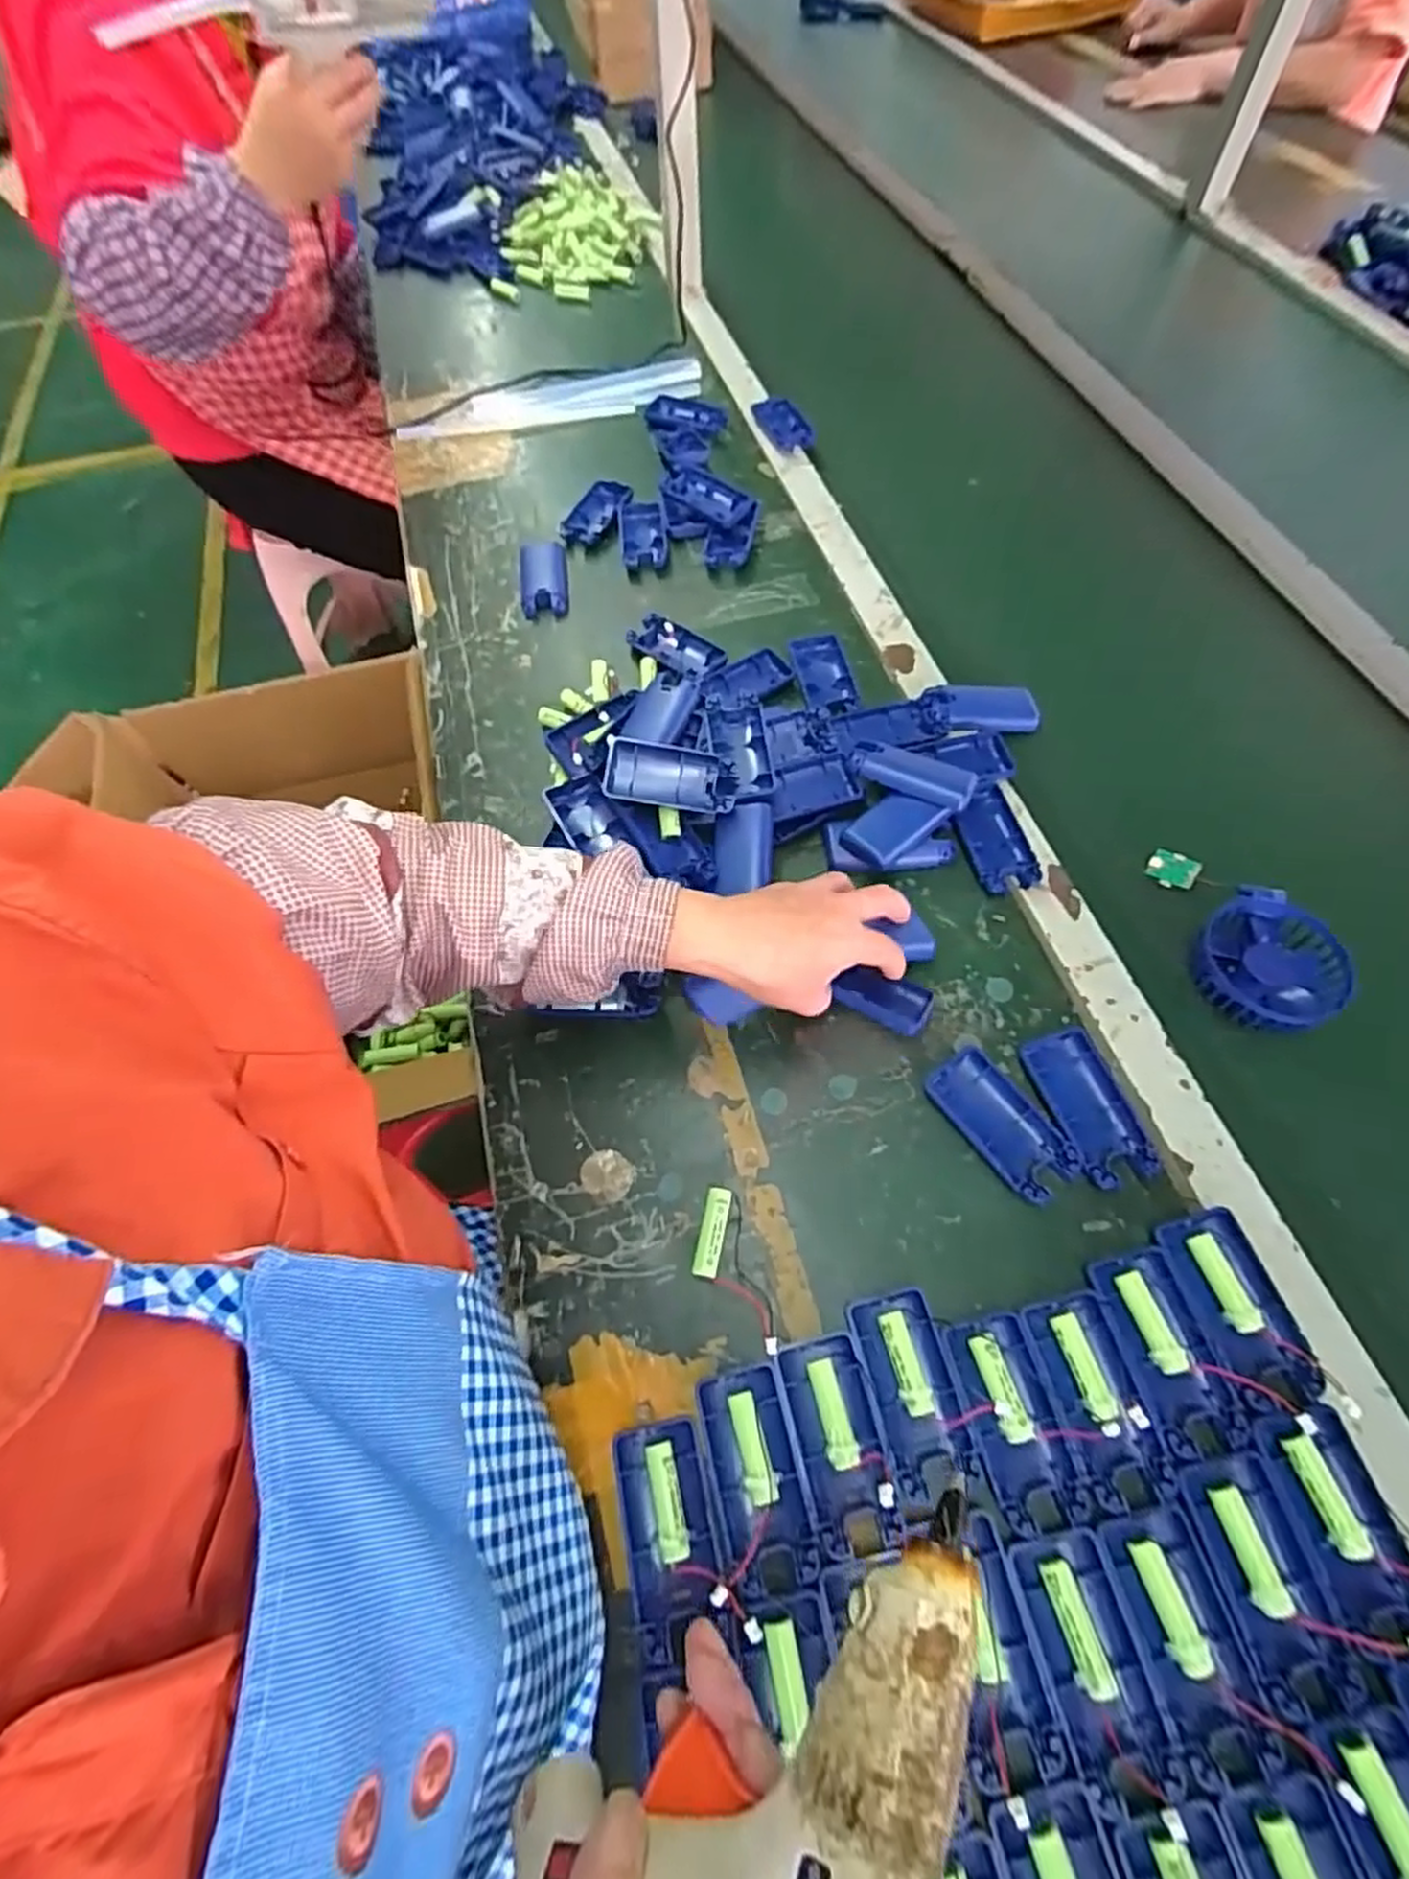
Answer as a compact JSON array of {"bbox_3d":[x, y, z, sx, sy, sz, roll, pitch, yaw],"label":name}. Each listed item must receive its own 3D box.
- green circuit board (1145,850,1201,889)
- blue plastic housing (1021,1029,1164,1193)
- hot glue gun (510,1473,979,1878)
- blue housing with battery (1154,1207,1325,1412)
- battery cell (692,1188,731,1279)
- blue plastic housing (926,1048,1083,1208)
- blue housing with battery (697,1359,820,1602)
[{"bbox_3d":[0.334,-0.049,0.548,0.032,0.005,0.024,30,106,33],"label":"green circuit board"},{"bbox_3d":[0.230,0.100,0.461,0.045,0.012,0.093,-15,61,-8],"label":"blue plastic housing"},{"bbox_3d":[0.027,0.266,0.214,0.173,0.118,0.034,-33,109,-2],"label":"hot glue gun"},{"bbox_3d":[0.281,0.191,0.403,0.043,0.011,0.090,-13,61,-7],"label":"blue housing with battery"},{"bbox_3d":[0.005,0.168,0.440,0.014,0.014,0.048,12,61,7],"label":"battery cell"},{"bbox_3d":[0.178,0.110,0.461,0.045,0.016,0.093,-28,64,-15],"label":"blue plastic housing"},{"bbox_3d":[0.024,0.265,0.376,0.044,0.015,0.091,-12,61,-7],"label":"blue housing with battery"}]

